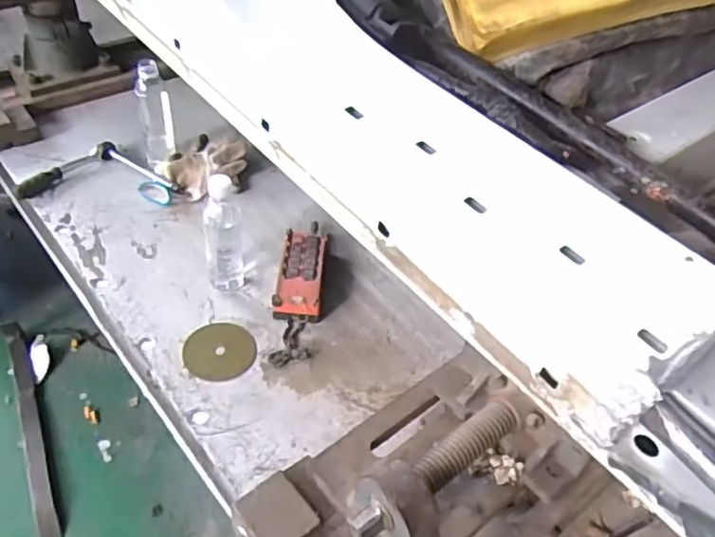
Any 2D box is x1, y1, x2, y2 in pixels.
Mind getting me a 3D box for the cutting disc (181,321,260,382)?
[{"bbox_3d":[-0.199,0.120,0.923,0.101,0.004,0.099,2,46,-2],"label":"cutting disc"}]

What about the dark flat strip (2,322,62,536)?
[{"bbox_3d":[-0.700,0.321,1.361,0.041,0.014,0.565,-17,50,-22],"label":"dark flat strip"}]

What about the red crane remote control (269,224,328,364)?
[{"bbox_3d":[-0.091,0.023,0.999,0.076,0.043,0.290,5,46,-3],"label":"red crane remote control"}]

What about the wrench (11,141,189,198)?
[{"bbox_3d":[-0.478,-0.188,1.212,0.297,0.028,0.146,0,46,-7],"label":"wrench"}]

